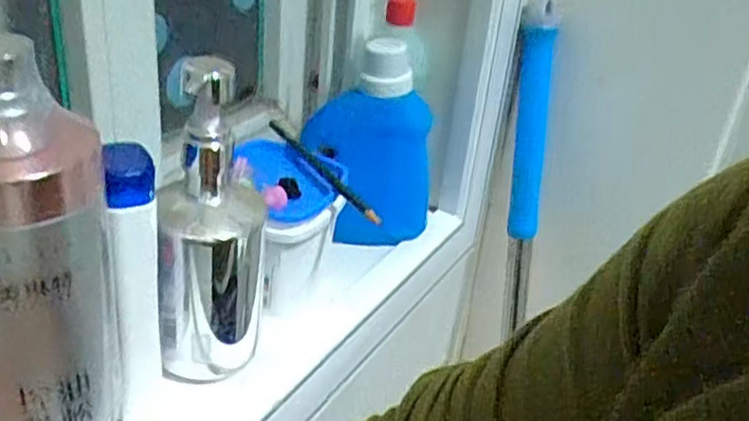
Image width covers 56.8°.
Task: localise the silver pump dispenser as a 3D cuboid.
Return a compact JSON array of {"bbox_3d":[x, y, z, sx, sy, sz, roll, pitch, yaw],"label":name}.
[{"bbox_3d":[-0.099,0.013,0.427,0.065,0.209,0.051,0,30,-11],"label":"silver pump dispenser"}]

